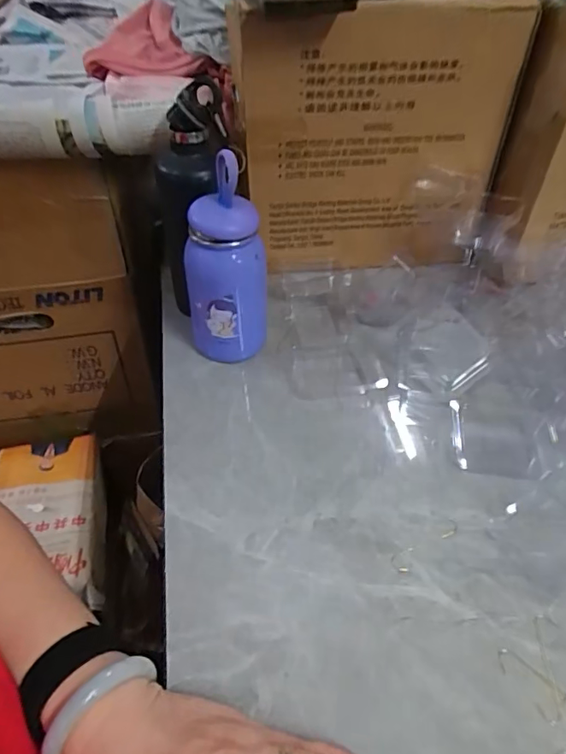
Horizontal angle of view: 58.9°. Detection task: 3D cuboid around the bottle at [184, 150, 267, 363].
[{"bbox_3d":[-0.054,-0.092,0.464,0.068,0.184,0.064,34,53,28],"label":"bottle"}]

